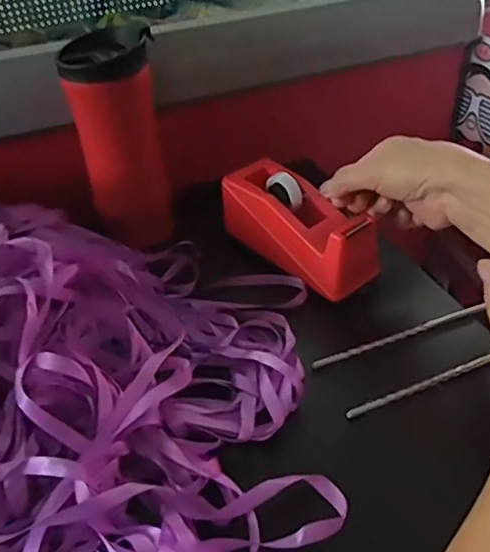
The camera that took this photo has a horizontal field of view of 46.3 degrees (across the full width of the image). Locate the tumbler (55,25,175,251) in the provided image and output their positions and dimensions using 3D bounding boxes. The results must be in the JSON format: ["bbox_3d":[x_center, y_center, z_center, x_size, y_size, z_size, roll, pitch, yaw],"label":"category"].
[{"bbox_3d":[-0.112,-0.120,0.523,0.074,0.178,0.071,-11,40,-10],"label":"tumbler"}]

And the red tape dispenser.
[{"bbox_3d":[0.047,-0.047,0.512,0.064,0.071,0.156,-32,56,-31],"label":"red tape dispenser"}]

